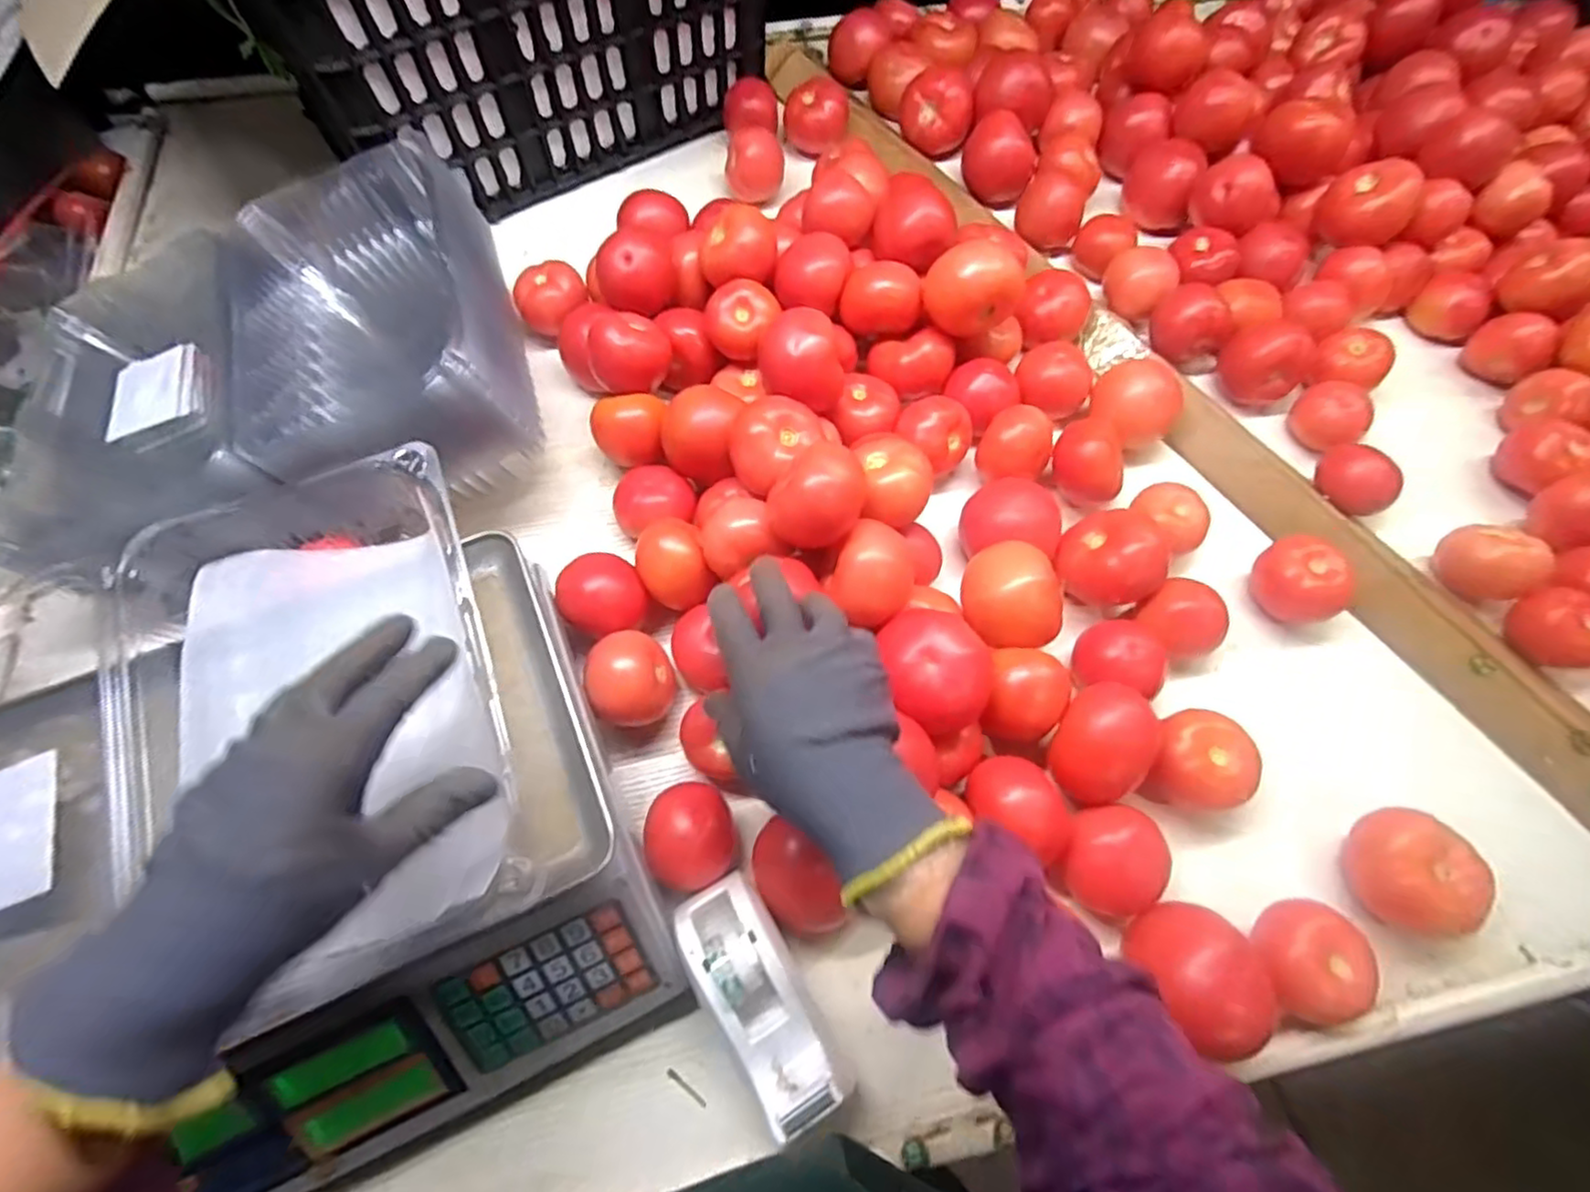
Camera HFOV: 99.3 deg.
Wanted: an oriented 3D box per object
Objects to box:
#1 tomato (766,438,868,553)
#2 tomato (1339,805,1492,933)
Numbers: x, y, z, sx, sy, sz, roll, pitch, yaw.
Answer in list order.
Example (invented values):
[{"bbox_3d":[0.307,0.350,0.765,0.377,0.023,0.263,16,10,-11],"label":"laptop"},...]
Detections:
[{"bbox_3d":[0.015,-0.069,0.456,0.064,0.051,0.059,4,65,0],"label":"tomato"},{"bbox_3d":[0.418,0.190,0.466,0.070,0.058,0.078,11,66,3],"label":"tomato"}]

